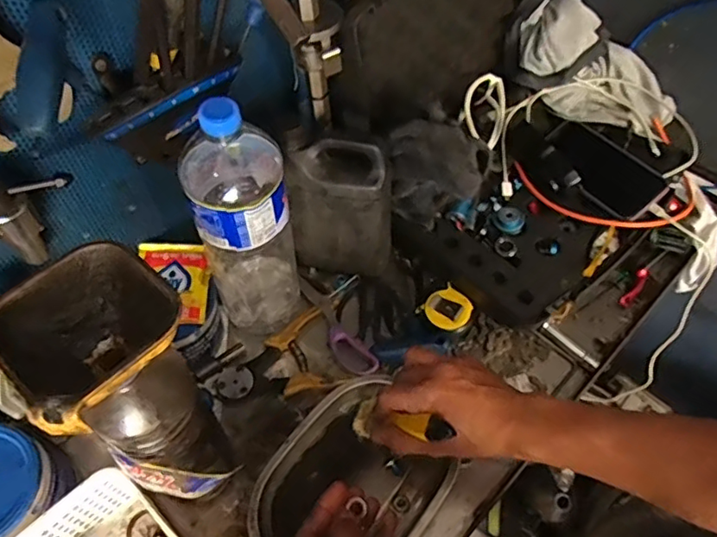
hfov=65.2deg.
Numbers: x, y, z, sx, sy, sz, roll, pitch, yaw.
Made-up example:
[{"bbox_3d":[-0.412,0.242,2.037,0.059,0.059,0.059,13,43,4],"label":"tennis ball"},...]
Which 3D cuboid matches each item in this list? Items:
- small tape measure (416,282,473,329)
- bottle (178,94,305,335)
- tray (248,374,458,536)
[{"bbox_3d":[0.104,0.050,0.659,0.051,0.019,0.053,37,63,21],"label":"small tape measure"},{"bbox_3d":[-0.106,-0.039,0.553,0.093,0.302,0.094,-6,57,-5],"label":"bottle"},{"bbox_3d":[-0.007,0.215,0.557,0.155,0.026,0.196,36,62,18],"label":"tray"}]

